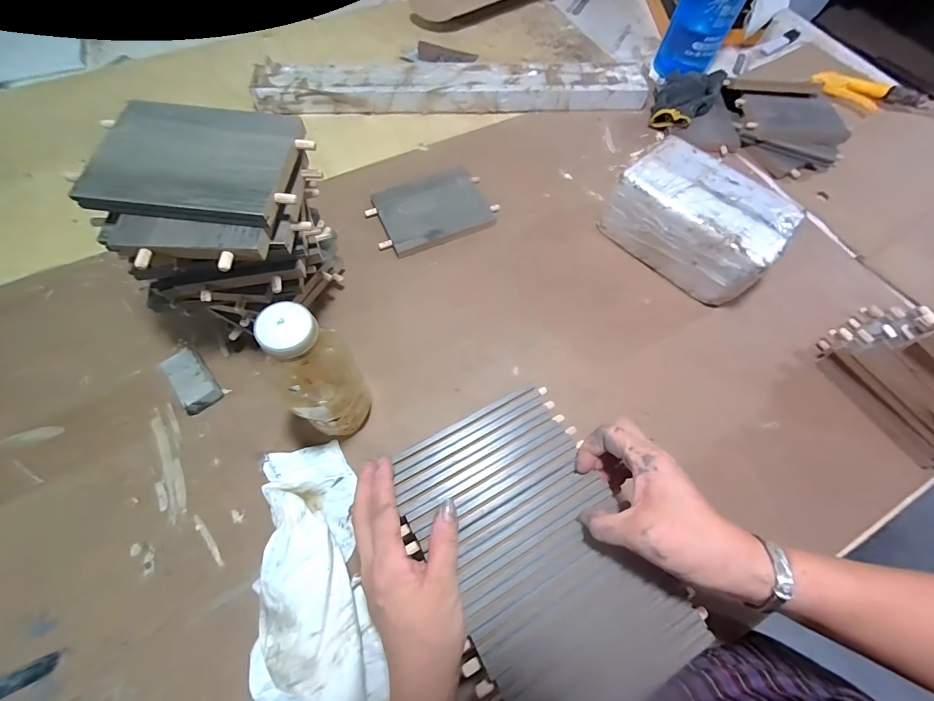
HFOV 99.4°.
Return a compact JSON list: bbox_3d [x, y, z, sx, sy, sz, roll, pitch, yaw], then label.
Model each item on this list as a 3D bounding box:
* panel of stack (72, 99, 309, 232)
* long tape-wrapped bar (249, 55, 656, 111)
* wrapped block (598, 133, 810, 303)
[{"bbox_3d":[-0.227,-0.160,0.333,0.164,0.016,0.110,7,67,0],"label":"panel of stack"},{"bbox_3d":[-0.017,-0.462,0.691,0.679,0.036,0.089,-3,66,-3],"label":"long tape-wrapped bar"},{"bbox_3d":[0.306,-0.169,0.540,0.128,0.120,0.209,-39,73,-17],"label":"wrapped block"}]

